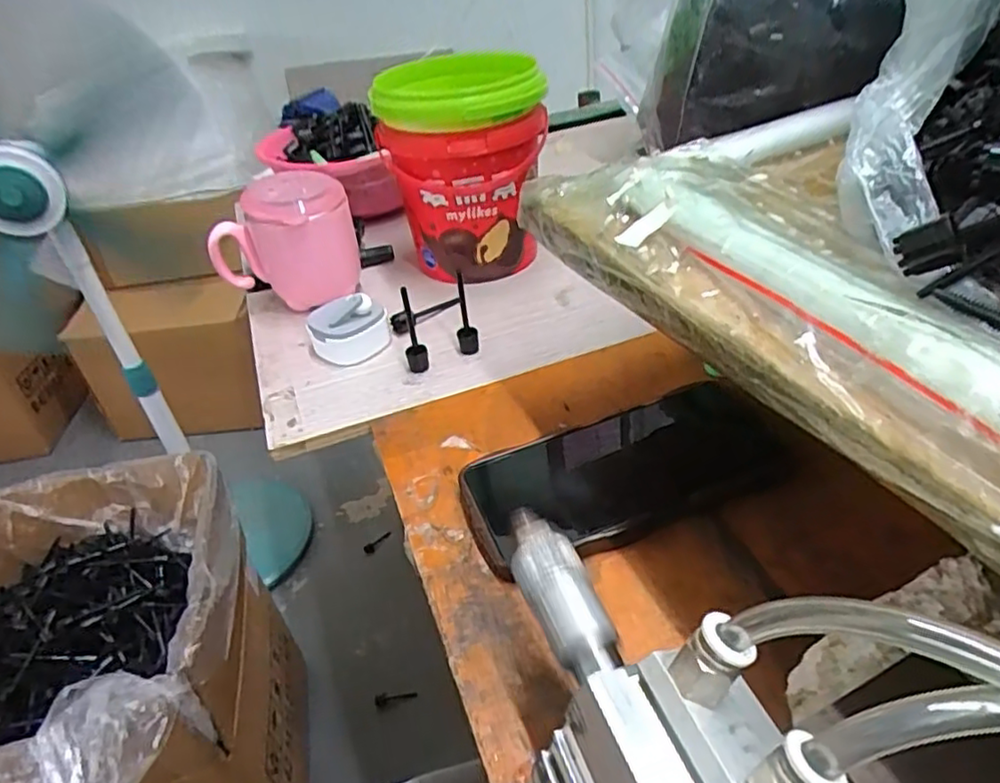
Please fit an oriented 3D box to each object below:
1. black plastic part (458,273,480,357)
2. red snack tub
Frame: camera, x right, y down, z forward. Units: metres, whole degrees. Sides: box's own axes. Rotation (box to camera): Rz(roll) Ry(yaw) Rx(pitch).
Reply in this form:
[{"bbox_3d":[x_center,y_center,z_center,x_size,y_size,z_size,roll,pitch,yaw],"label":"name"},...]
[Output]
[{"bbox_3d":[-0.025,-0.057,0.468,0.014,0.068,0.019,-11,37,-5],"label":"black plastic part"},{"bbox_3d":[-0.029,-0.185,0.555,0.127,0.159,0.120,-5,37,4],"label":"red snack tub"}]

